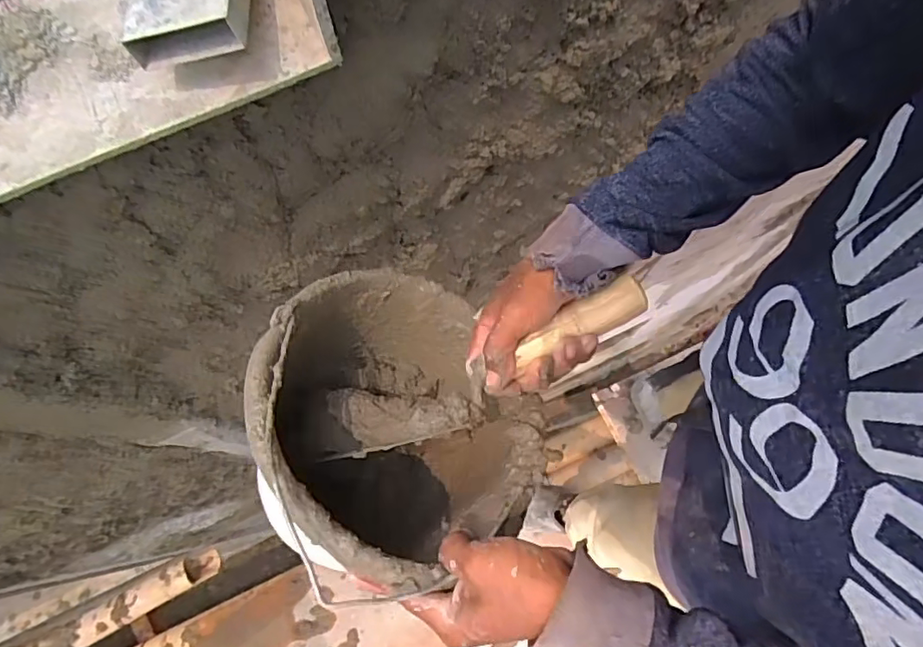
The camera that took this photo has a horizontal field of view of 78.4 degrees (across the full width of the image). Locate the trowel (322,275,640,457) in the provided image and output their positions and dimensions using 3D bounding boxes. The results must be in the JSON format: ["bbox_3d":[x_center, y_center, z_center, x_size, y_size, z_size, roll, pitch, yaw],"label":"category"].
[{"bbox_3d":[0.014,0.035,0.429,0.260,0.060,0.070,-26,74,10],"label":"trowel"}]

